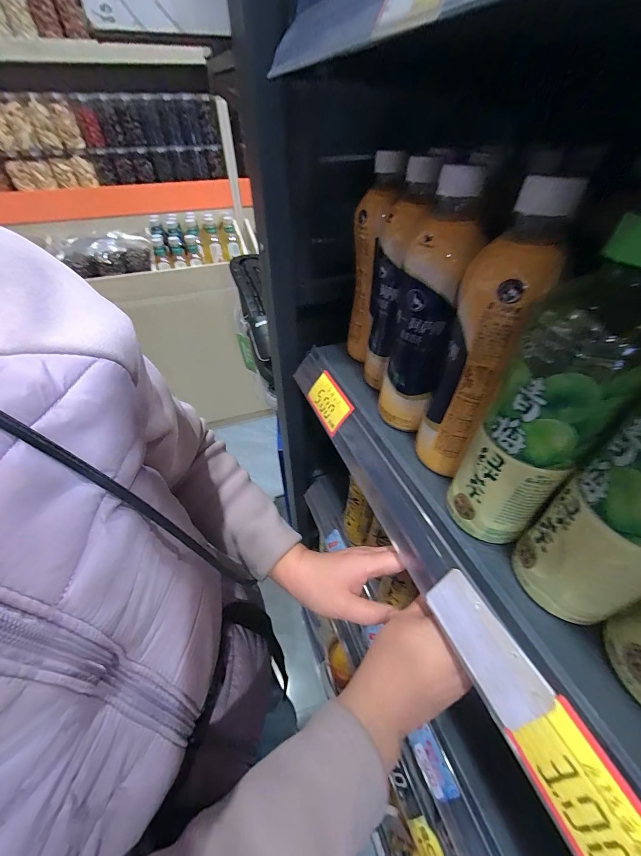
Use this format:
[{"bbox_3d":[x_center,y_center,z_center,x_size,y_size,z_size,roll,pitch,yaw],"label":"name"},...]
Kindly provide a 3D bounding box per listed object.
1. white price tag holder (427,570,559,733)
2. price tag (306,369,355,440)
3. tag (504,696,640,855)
[{"bbox_3d":[0.107,0.143,0.219,0.004,0.043,0.085,12,31,-36],"label":"white price tag holder"},{"bbox_3d":[0.010,-0.031,0.405,0.004,0.046,0.081,12,34,-41],"label":"price tag"},{"bbox_3d":[0.139,0.195,0.162,0.004,0.044,0.081,19,30,-39],"label":"tag"}]

